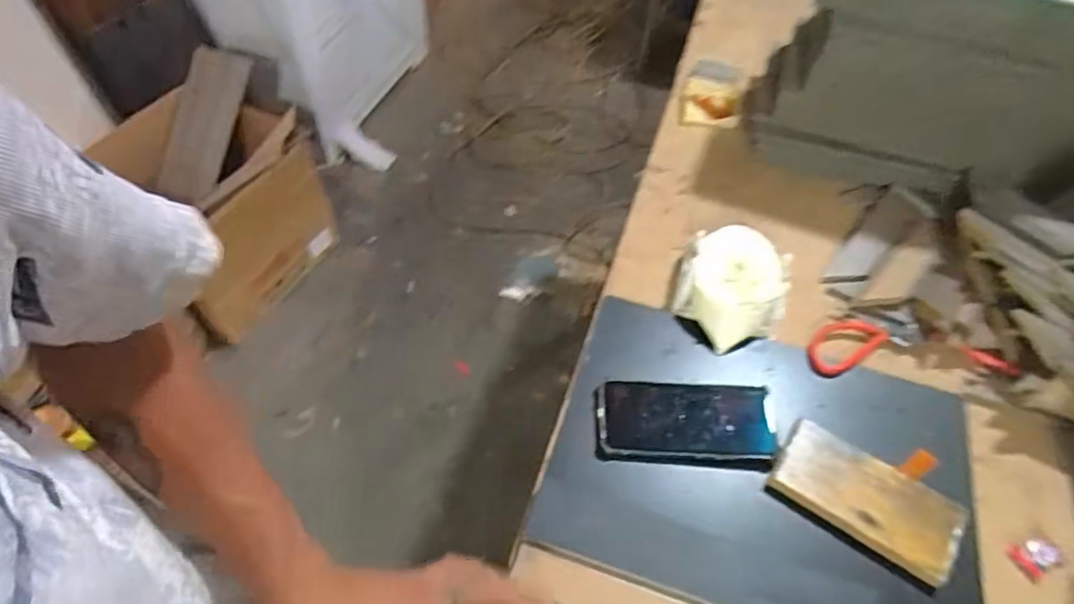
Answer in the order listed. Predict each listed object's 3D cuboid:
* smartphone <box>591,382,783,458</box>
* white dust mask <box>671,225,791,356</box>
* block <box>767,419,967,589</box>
[{"bbox_3d":[0.141,0.111,0.603,0.166,0.011,0.074,2,53,0],"label":"smartphone"},{"bbox_3d":[0.210,-0.020,0.686,0.114,0.051,0.141,9,53,5],"label":"white dust mask"},{"bbox_3d":[0.292,0.172,0.560,0.154,0.016,0.078,29,57,19],"label":"block"}]

